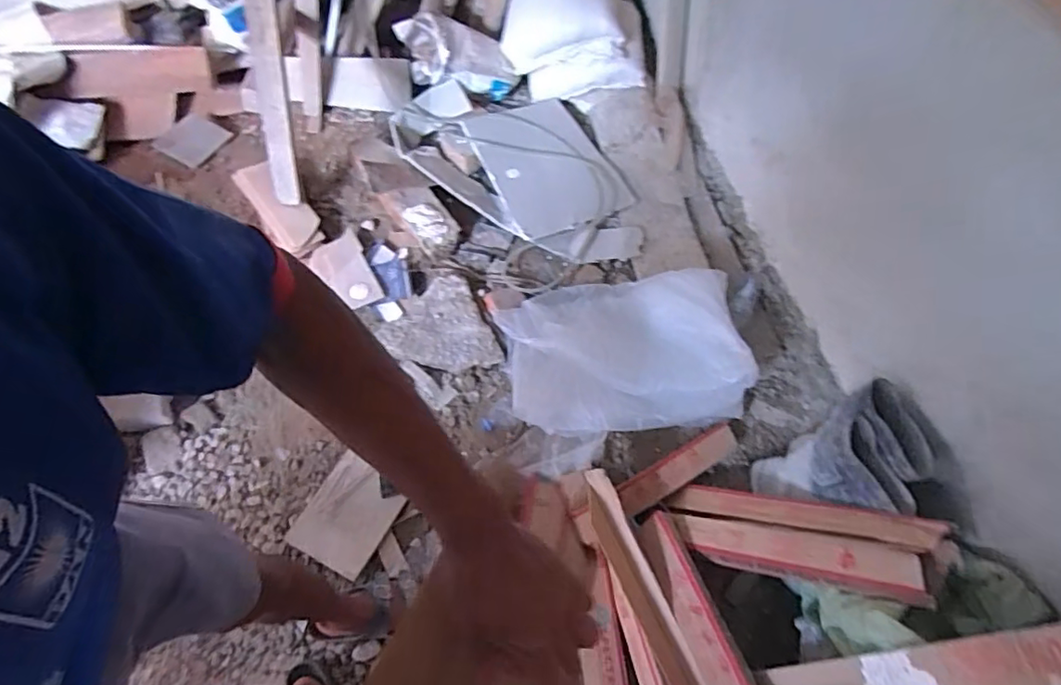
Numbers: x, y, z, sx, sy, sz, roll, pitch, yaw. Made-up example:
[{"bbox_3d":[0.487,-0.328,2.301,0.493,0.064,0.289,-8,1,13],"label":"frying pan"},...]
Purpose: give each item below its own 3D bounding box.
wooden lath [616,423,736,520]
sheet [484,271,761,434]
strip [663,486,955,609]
[{"bbox_3d":[0.314,0.264,1.218,0.301,0.024,0.067,-25,67,-22],"label":"wooden lath"},{"bbox_3d":[0.197,0.009,1.302,0.508,0.122,0.378,-4,64,-1],"label":"sheet"},{"bbox_3d":[0.447,0.338,1.017,0.458,0.048,0.146,-4,52,48],"label":"strip"}]

